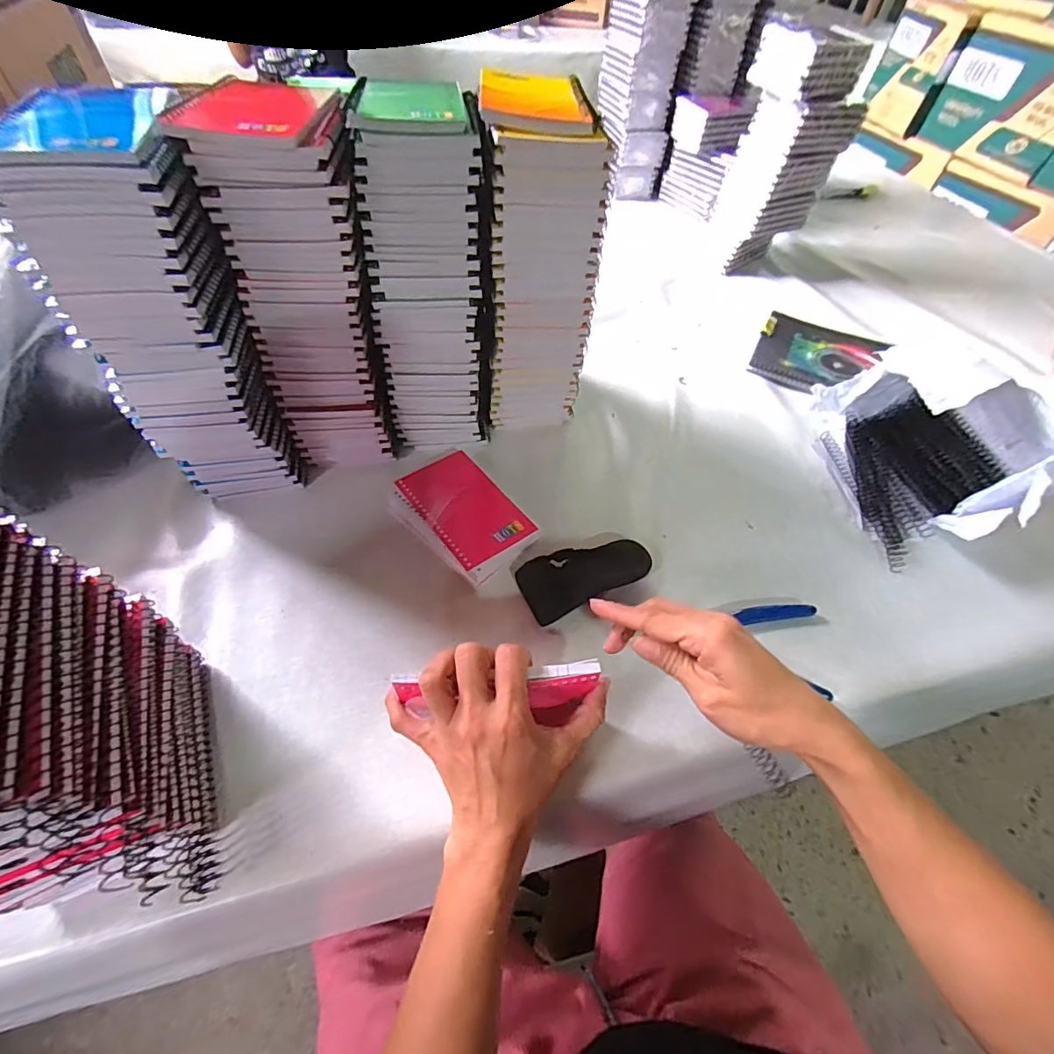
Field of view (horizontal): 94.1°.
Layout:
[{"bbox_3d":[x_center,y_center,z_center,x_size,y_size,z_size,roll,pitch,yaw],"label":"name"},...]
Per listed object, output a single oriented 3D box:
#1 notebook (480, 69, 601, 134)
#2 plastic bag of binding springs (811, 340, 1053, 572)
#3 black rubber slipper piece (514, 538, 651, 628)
[{"bbox_3d":[0.006,-0.336,0.385,0.084,0.008,0.131,-3,54,-5],"label":"notebook"},{"bbox_3d":[0.423,-0.101,0.479,0.171,0.172,0.209,-3,54,-5],"label":"plastic bag of binding springs"},{"bbox_3d":[0.052,0.041,0.445,0.115,0.018,0.055,-20,57,-17],"label":"black rubber slipper piece"}]

